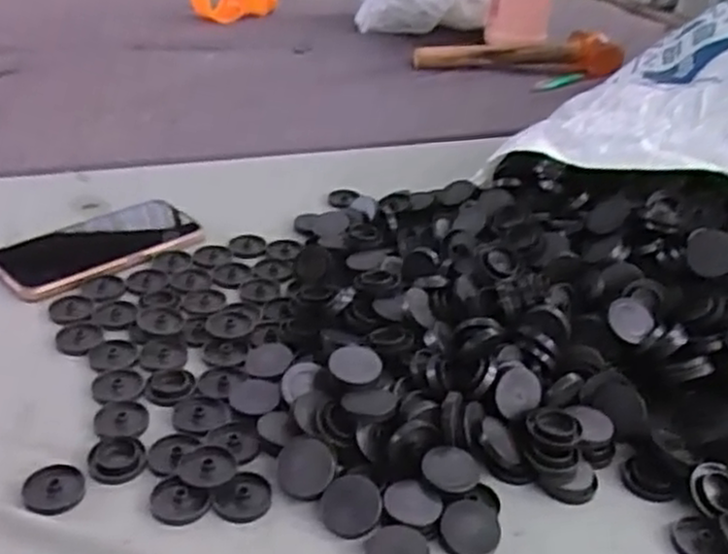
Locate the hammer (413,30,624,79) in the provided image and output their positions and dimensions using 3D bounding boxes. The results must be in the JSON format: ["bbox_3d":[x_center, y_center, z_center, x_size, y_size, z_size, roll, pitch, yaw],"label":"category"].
[{"bbox_3d":[0.220,-0.331,1.141,0.291,0.052,0.070,2,32,-2],"label":"hammer"}]

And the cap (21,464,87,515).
[{"bbox_3d":[-0.174,0.119,0.434,0.032,0.004,0.034,2,32,-1],"label":"cap"}]

